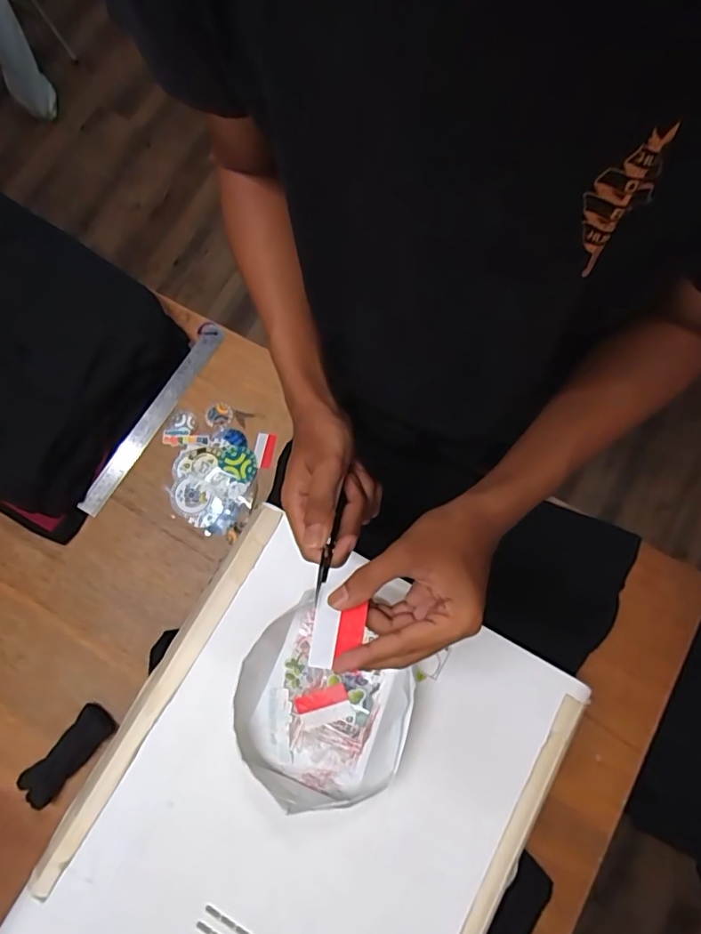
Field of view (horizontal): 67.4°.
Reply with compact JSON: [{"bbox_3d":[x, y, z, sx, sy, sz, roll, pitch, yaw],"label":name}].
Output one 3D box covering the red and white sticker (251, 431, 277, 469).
[{"bbox_3d":[-0.126,-0.024,0.763,0.027,0.004,0.052,11,75,0],"label":"red and white sticker"}]

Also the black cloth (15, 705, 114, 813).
[{"bbox_3d":[-0.357,0.360,0.662,0.046,0.026,0.119,39,81,7],"label":"black cloth"}]

